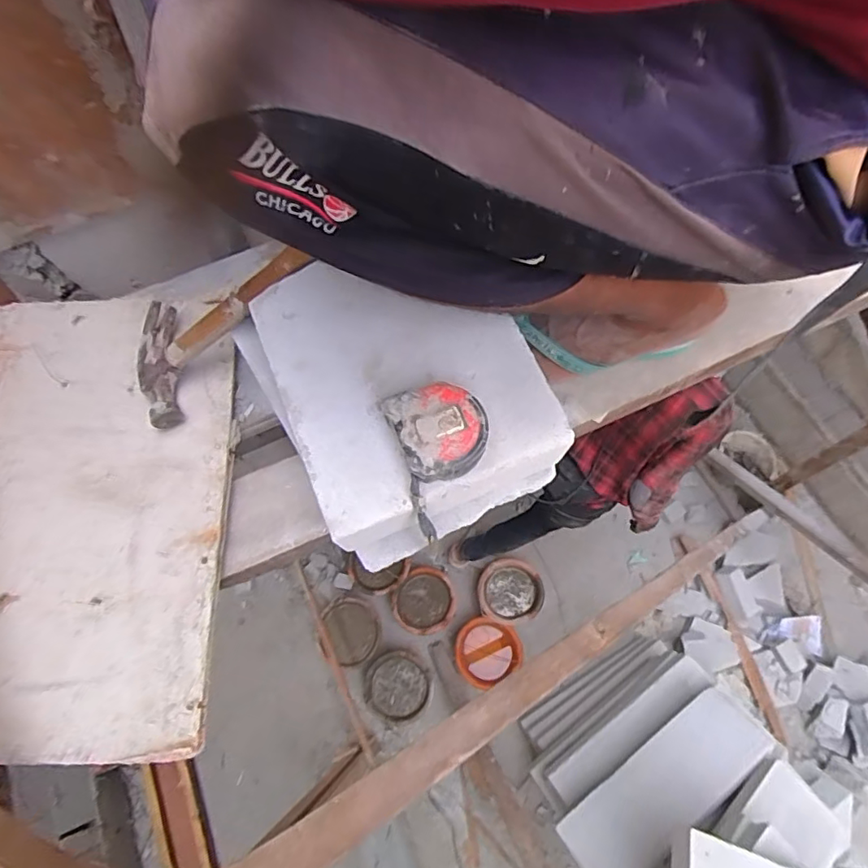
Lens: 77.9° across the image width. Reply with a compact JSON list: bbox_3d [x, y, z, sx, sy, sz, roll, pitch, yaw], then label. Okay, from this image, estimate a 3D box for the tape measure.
[{"bbox_3d":[0.004,0.001,0.389,0.062,0.037,0.066,0,67,0],"label":"tape measure"}]

